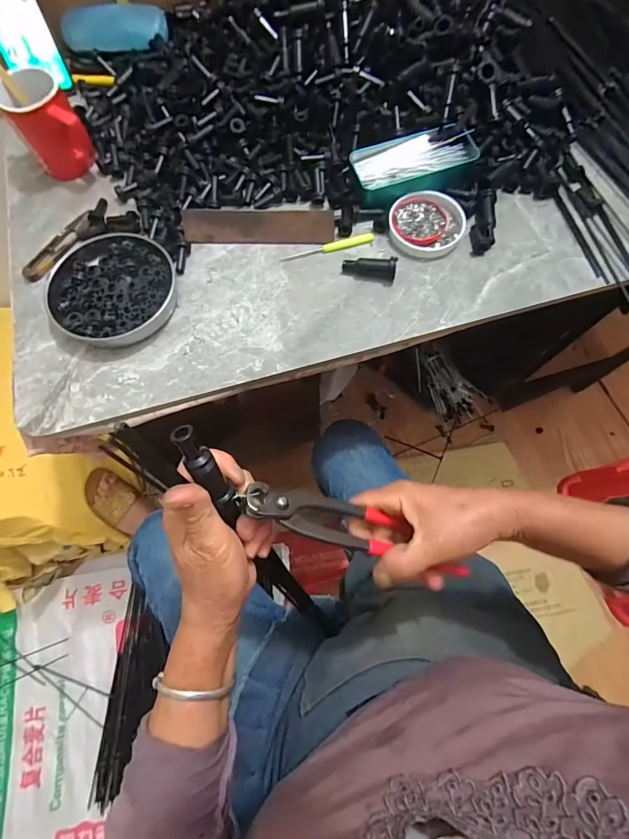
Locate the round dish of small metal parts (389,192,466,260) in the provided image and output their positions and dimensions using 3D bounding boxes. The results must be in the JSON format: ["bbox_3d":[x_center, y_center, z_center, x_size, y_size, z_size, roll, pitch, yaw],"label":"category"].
[{"bbox_3d":[0.135,-0.233,0.467,0.087,0.011,0.080,0,75,0],"label":"round dish of small metal parts"}]

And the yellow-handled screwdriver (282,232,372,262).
[{"bbox_3d":[0.017,-0.208,0.472,0.114,0.007,0.011,-16,72,-4],"label":"yellow-handled screwdriver"}]

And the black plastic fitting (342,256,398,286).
[{"bbox_3d":[0.063,-0.175,0.452,0.061,0.023,0.023,11,72,5],"label":"black plastic fitting"}]

